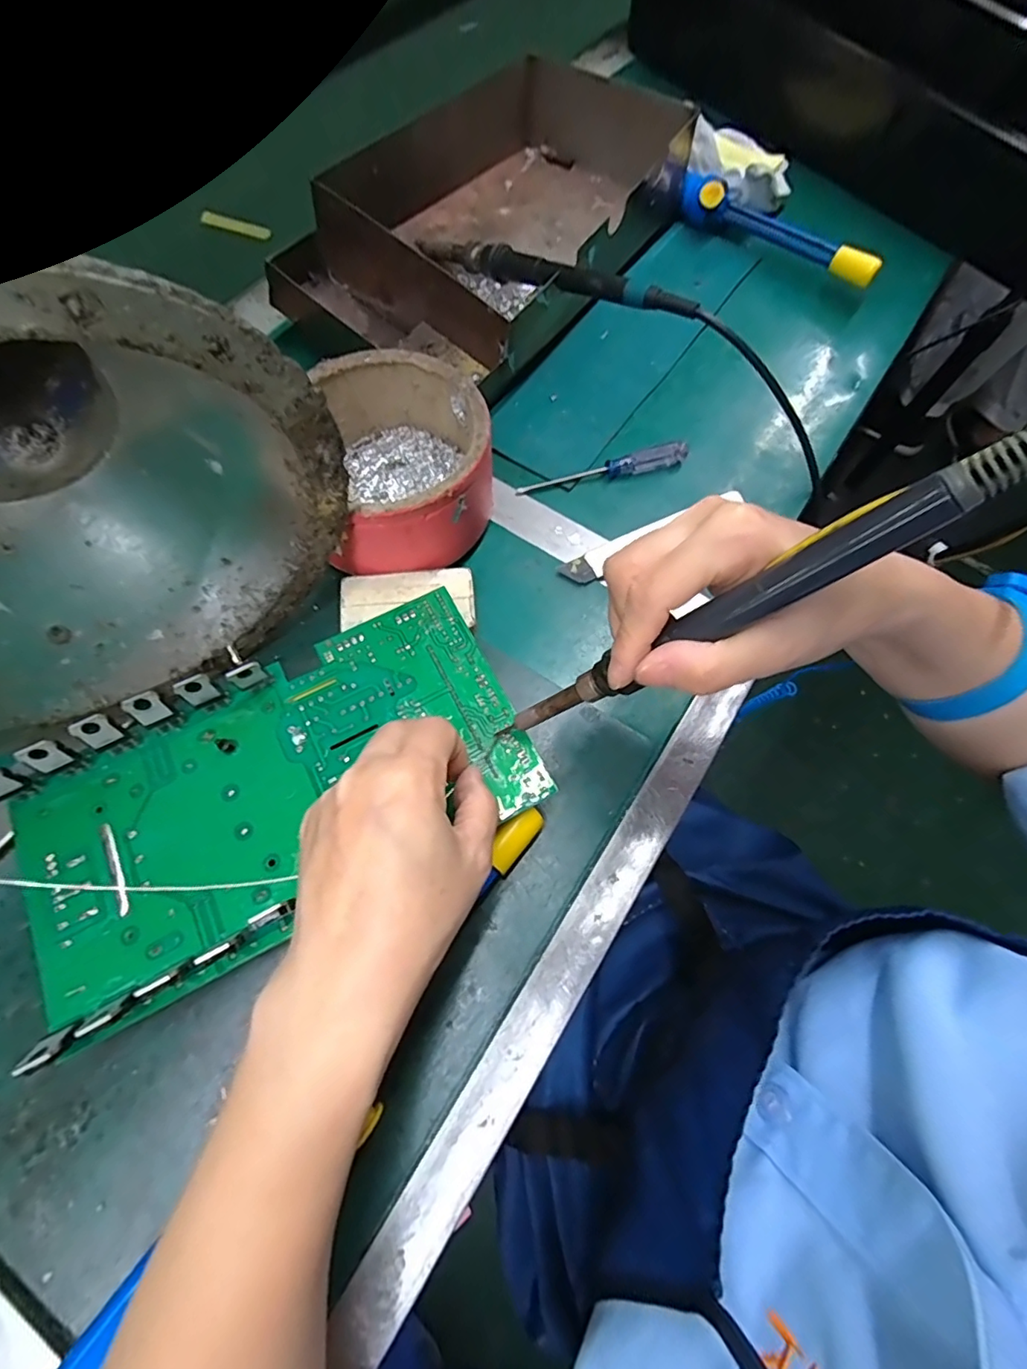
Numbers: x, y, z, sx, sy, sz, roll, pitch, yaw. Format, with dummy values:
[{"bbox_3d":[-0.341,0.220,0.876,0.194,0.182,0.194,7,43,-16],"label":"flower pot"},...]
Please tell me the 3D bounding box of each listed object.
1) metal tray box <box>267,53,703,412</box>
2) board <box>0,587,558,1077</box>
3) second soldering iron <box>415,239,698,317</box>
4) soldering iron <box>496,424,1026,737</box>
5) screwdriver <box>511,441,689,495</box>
[{"bbox_3d":[-0.008,-0.346,0.417,0.180,0.072,0.322,34,71,11],"label":"metal tray box"},{"bbox_3d":[-0.109,0.046,0.252,0.225,0.028,0.122,-26,72,-12],"label":"board"},{"bbox_3d":[0.019,-0.280,0.375,0.227,0.016,0.017,33,70,24],"label":"second soldering iron"},{"bbox_3d":[0.068,-0.021,0.189,0.014,0.222,0.015,8,61,-43],"label":"soldering iron"},{"bbox_3d":[0.062,-0.144,0.367,0.121,0.012,0.013,-18,70,-9],"label":"screwdriver"}]

